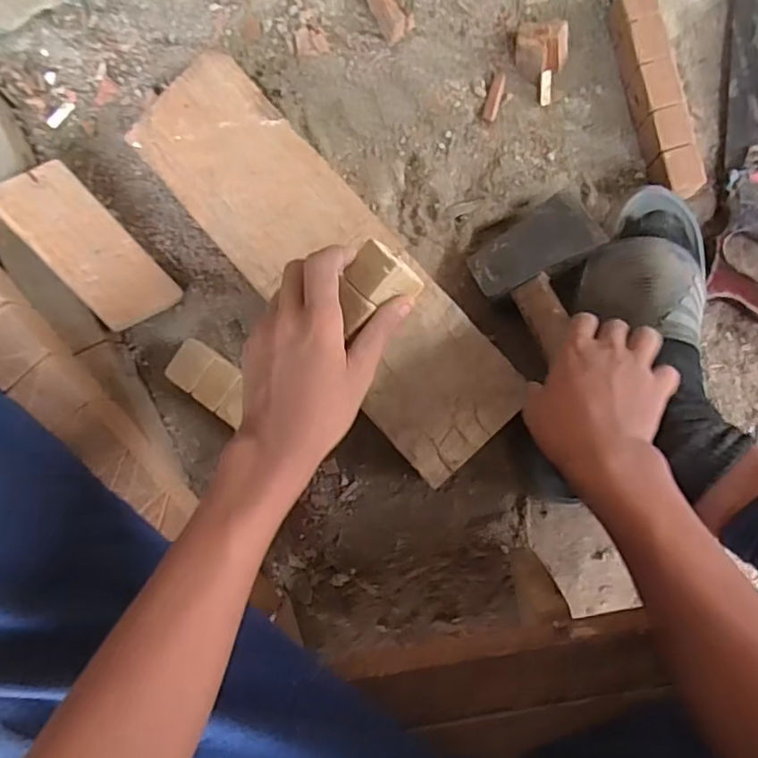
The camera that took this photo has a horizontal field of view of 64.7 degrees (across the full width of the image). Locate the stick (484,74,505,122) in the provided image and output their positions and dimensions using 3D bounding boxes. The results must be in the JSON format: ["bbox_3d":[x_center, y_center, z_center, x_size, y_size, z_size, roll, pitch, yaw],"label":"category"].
[{"bbox_3d":[0.107,-0.260,0.551,0.011,0.004,0.043,18,91,3],"label":"stick"}]

